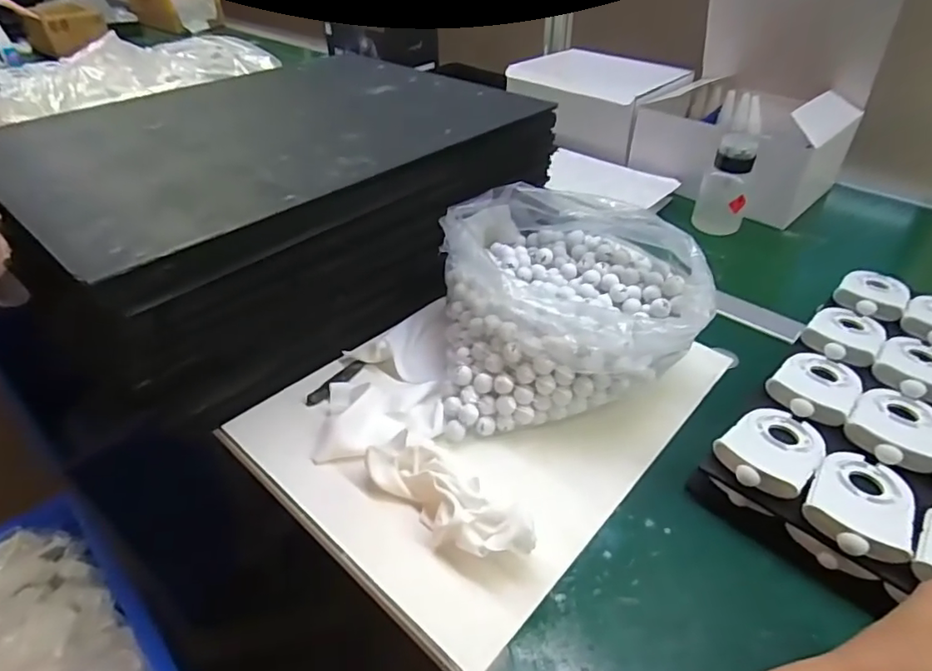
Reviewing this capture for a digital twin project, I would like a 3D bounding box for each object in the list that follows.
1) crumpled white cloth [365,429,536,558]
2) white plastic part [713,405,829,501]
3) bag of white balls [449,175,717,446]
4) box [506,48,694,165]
[{"bbox_3d":[-0.013,0.114,0.387,0.050,0.033,0.133,-31,48,-33],"label":"crumpled white cloth"},{"bbox_3d":[0.223,0.079,0.399,0.089,0.014,0.058,-30,47,-32],"label":"white plastic part"},{"bbox_3d":[0.087,-0.037,0.507,0.212,0.117,0.230,-1,39,-1],"label":"bag of white balls"},{"bbox_3d":[0.219,-0.405,0.961,0.265,0.104,0.208,25,45,28],"label":"box"}]

